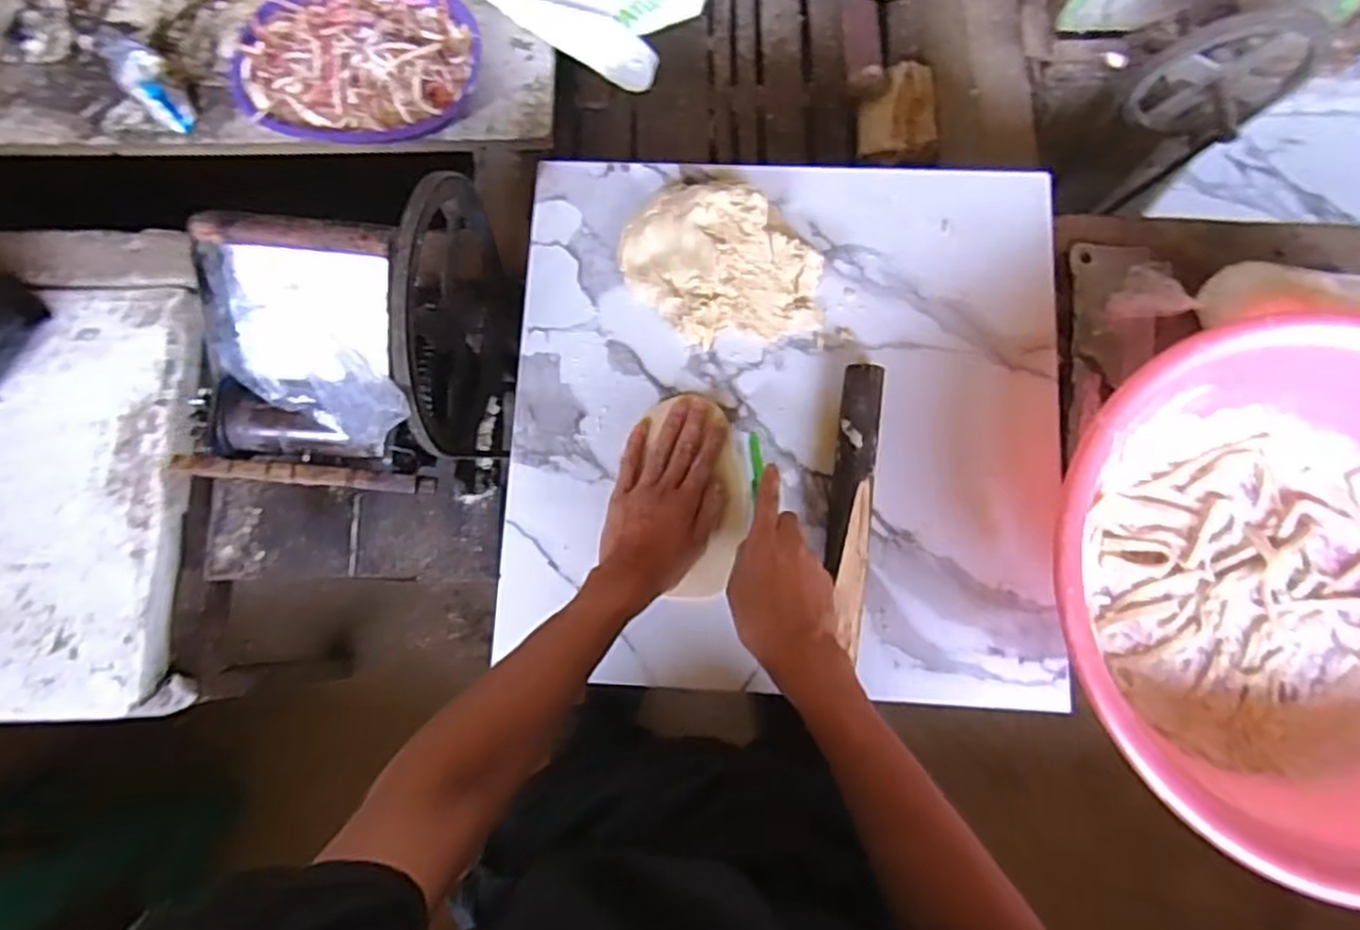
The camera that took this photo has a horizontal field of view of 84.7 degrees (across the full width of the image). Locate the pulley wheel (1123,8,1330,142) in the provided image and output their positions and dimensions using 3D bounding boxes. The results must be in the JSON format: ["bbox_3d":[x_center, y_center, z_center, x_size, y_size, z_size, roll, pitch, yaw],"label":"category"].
[{"bbox_3d":[0.655,-0.459,0.898,0.198,0.192,0.079,4,75,-31],"label":"pulley wheel"}]

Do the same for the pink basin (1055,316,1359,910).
[{"bbox_3d":[0.500,0.101,0.594,0.407,0.156,0.388,0,80,0],"label":"pink basin"}]

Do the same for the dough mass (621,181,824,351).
[{"bbox_3d":[0.039,-0.182,0.690,0.142,0.043,0.188,-43,83,-7],"label":"dough mass"}]

